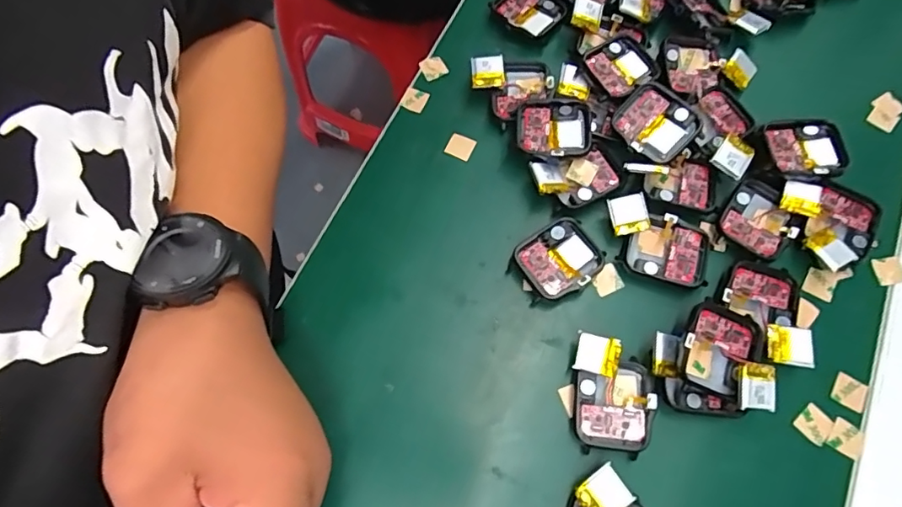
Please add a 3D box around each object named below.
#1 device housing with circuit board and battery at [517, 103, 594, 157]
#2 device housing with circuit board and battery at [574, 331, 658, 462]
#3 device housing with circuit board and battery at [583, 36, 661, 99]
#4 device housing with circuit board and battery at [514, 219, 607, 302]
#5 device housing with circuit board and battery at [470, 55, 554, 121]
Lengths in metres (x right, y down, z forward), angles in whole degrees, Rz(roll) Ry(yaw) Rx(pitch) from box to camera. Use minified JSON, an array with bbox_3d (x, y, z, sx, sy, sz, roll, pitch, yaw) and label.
[{"bbox_3d":[0.061,-0.070,0.312,0.044,0.014,0.035,6,70,2],"label":"device housing with circuit board and battery"},{"bbox_3d":[0.080,0.070,0.264,0.037,0.018,0.055,3,69,1],"label":"device housing with circuit board and battery"},{"bbox_3d":[0.103,-0.113,0.320,0.039,0.010,0.035,-36,74,-12],"label":"device housing with circuit board and battery"},{"bbox_3d":[0.060,0.003,0.292,0.043,0.014,0.037,-31,73,-11],"label":"device housing with circuit board and battery"},{"bbox_3d":[0.038,-0.101,0.326,0.047,0.019,0.043,-8,70,-3],"label":"device housing with circuit board and battery"}]

